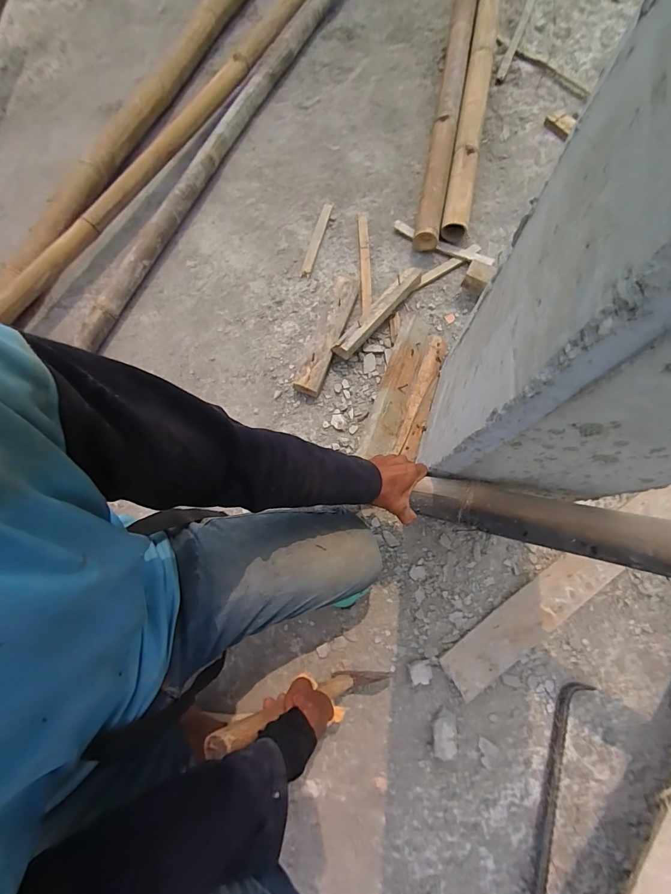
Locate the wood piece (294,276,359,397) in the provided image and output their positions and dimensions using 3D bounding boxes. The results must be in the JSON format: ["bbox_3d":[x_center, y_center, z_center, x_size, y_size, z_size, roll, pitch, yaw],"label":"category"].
[{"bbox_3d":[-0.015,-0.271,0.895,0.065,0.047,0.319,20,75,7],"label":"wood piece"}]

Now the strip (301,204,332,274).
[{"bbox_3d":[-0.048,-0.549,0.991,0.025,0.010,0.219,13,75,5],"label":"strip"}]

